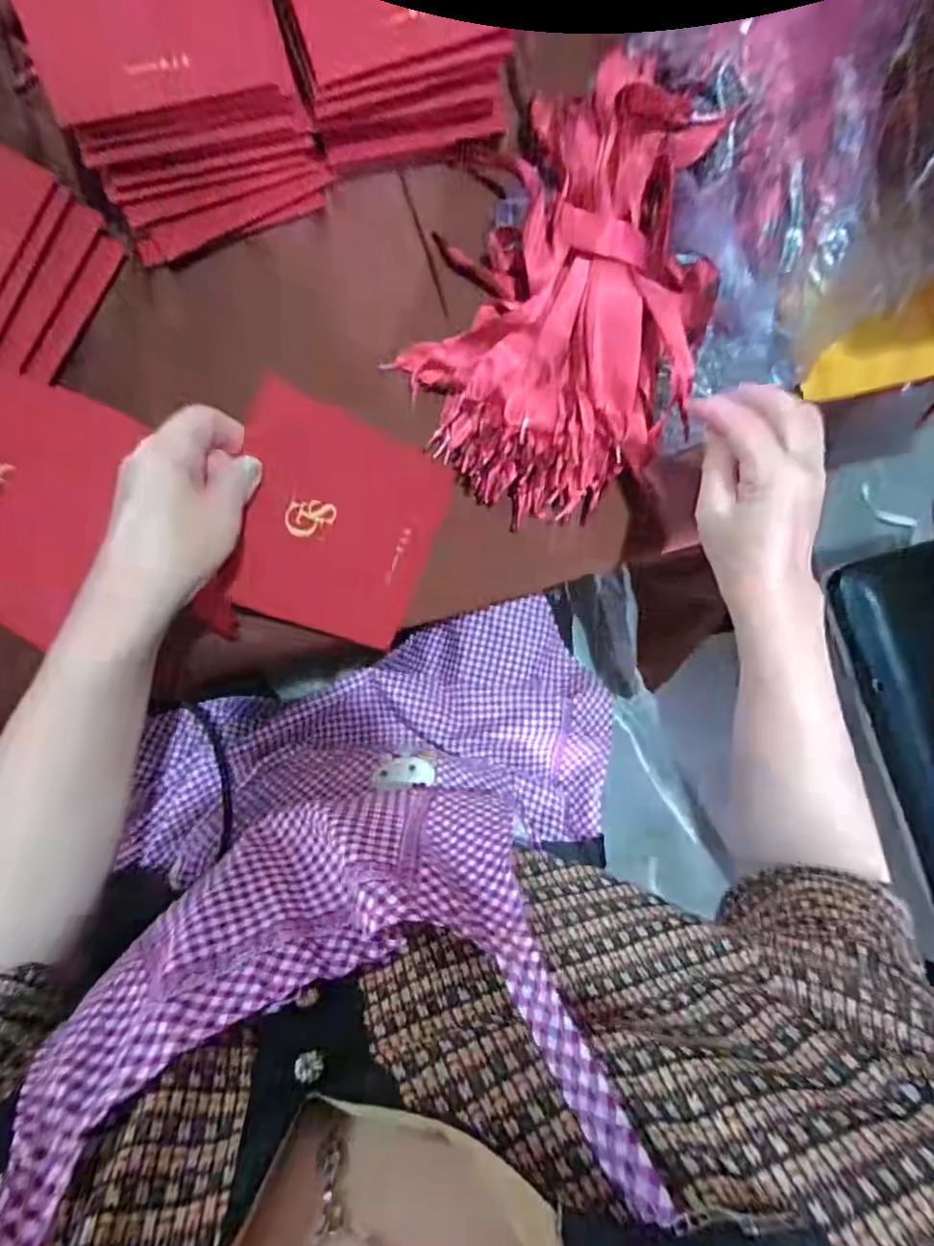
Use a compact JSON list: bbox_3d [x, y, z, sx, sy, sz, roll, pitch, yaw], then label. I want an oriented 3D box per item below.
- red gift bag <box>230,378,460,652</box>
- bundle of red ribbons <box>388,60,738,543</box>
[{"bbox_3d":[-0.088,-0.065,0.374,0.137,0.006,0.140,20,93,-30],"label":"red gift bag"},{"bbox_3d":[0.079,-0.233,0.408,0.195,0.067,0.310,20,83,-4],"label":"bundle of red ribbons"}]

